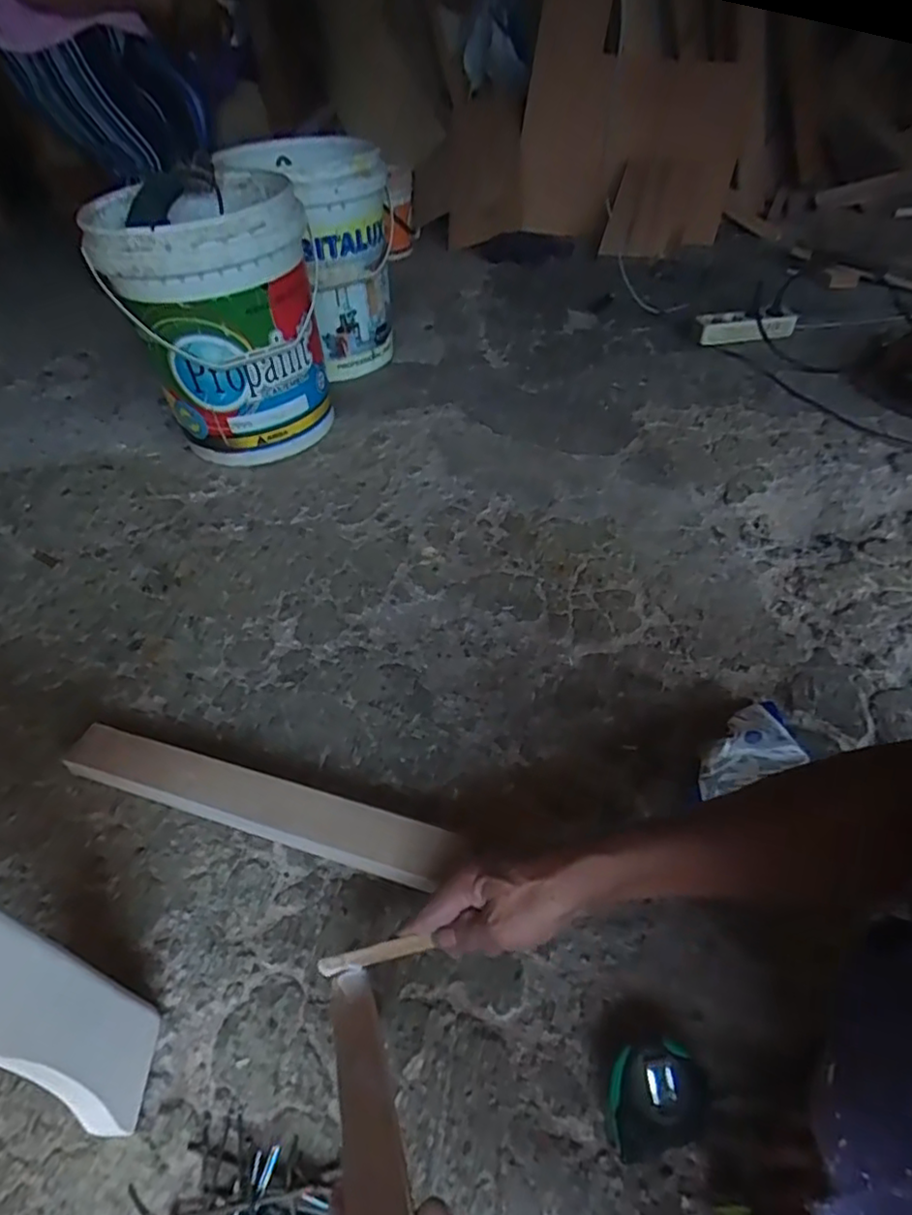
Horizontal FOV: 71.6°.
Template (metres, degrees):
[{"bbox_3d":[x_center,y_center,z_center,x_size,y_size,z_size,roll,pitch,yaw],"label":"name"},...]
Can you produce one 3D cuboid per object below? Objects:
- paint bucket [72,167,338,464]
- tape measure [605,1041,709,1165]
[{"bbox_3d":[-0.368,-0.456,1.034,0.277,0.378,0.277,-8,46,-4],"label":"paint bucket"},{"bbox_3d":[0.139,0.346,0.448,0.073,0.038,0.057,-12,47,-8],"label":"tape measure"}]

